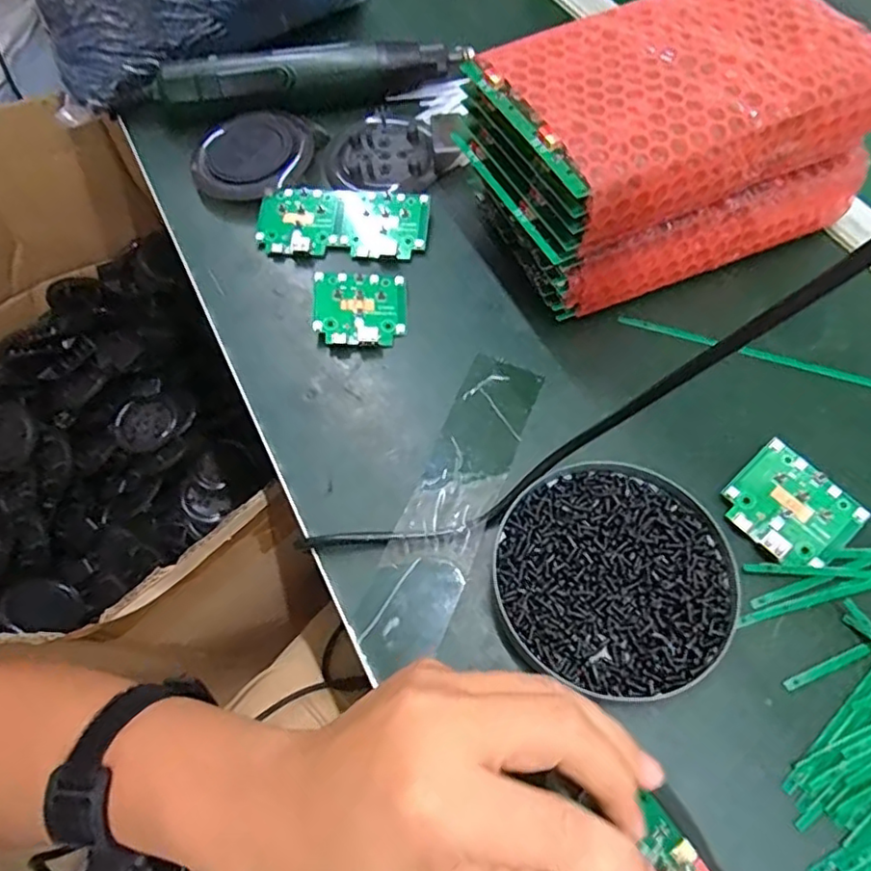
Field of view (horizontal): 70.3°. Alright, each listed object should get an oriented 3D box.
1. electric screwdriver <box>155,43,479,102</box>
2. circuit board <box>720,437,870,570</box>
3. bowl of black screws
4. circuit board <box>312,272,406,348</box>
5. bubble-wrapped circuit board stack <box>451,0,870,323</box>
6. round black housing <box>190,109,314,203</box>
[{"bbox_3d":[-0.093,-0.275,0.475,0.238,0.038,0.033,-10,62,-4],"label":"electric screwdriver"},{"bbox_3d":[0.184,0.039,0.322,0.053,0.012,0.058,-39,67,-17],"label":"circuit board"},{"bbox_3d":[0.086,0.068,0.304,0.110,0.020,0.113,-1,62,2],"label":"bowl of black screws"},{"bbox_3d":[-0.048,-0.080,0.392,0.057,0.015,0.051,-2,62,1],"label":"circuit board"},{"bbox_3d":[0.140,-0.175,0.380,0.219,0.111,0.131,-20,63,-9],"label":"bubble-wrapped circuit board stack"},{"bbox_3d":[-0.137,-0.207,0.460,0.089,0.021,0.089,-1,62,2],"label":"round black housing"}]

